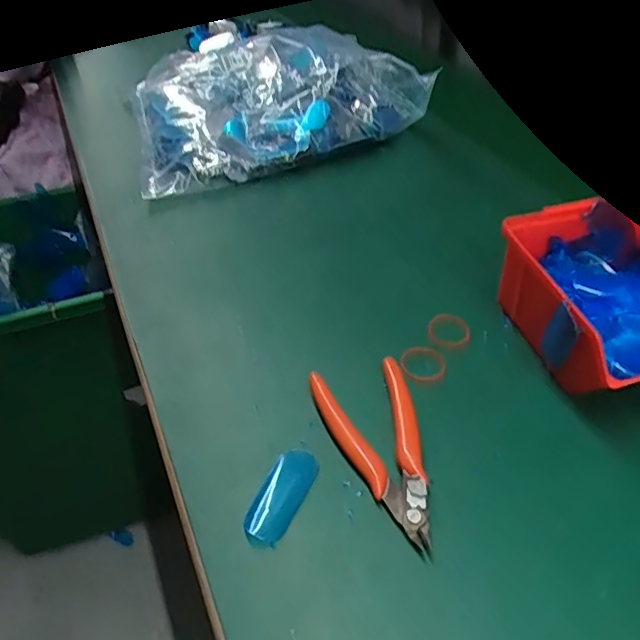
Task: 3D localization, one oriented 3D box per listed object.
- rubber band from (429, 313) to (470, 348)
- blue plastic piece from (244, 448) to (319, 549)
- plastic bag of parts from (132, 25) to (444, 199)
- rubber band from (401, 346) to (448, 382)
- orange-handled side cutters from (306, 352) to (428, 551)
[{"bbox_3d":[0.091,0.006,0.397,0.029,0.005,0.035,8,42,12],"label":"rubber band"},{"bbox_3d":[-0.021,0.097,0.313,0.025,0.005,0.061,16,44,20],"label":"blue plastic piece"},{"bbox_3d":[-0.059,-0.249,0.615,0.285,0.088,0.209,-15,43,-14],"label":"plastic bag of parts"},{"bbox_3d":[0.068,0.028,0.372,0.030,0.005,0.032,-2,41,1],"label":"rubber band"},{"bbox_3d":[0.033,0.073,0.326,0.055,0.012,0.119,-9,42,-7],"label":"orange-handled side cutters"}]

